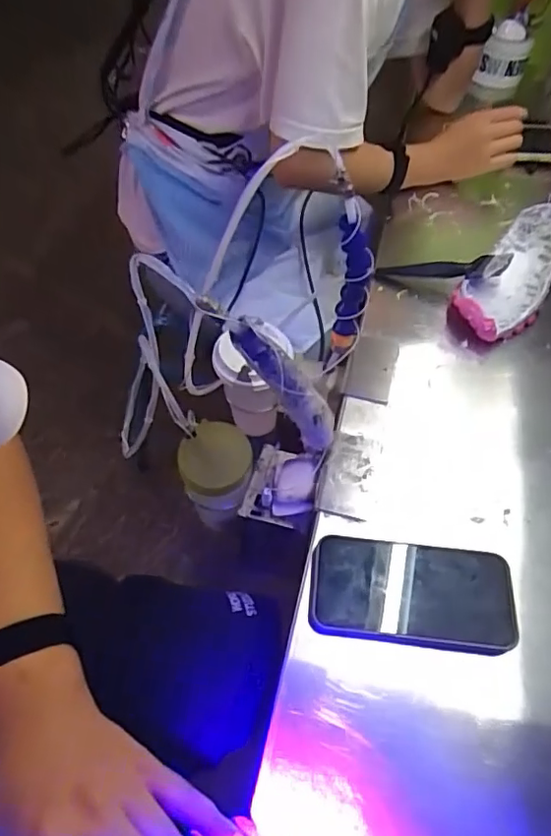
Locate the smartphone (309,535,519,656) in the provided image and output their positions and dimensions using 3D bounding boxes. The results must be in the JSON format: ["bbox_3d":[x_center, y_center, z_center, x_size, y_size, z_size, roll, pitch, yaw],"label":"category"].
[{"bbox_3d":[0.111,0.139,0.461,0.160,0.010,0.078,6,49,2],"label":"smartphone"}]

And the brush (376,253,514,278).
[{"bbox_3d":[0.193,-0.175,0.660,0.148,0.019,0.027,2,46,23],"label":"brush"}]

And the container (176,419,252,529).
[{"bbox_3d":[-0.063,0.066,0.605,0.071,0.107,0.070,-2,49,-5],"label":"container"}]

